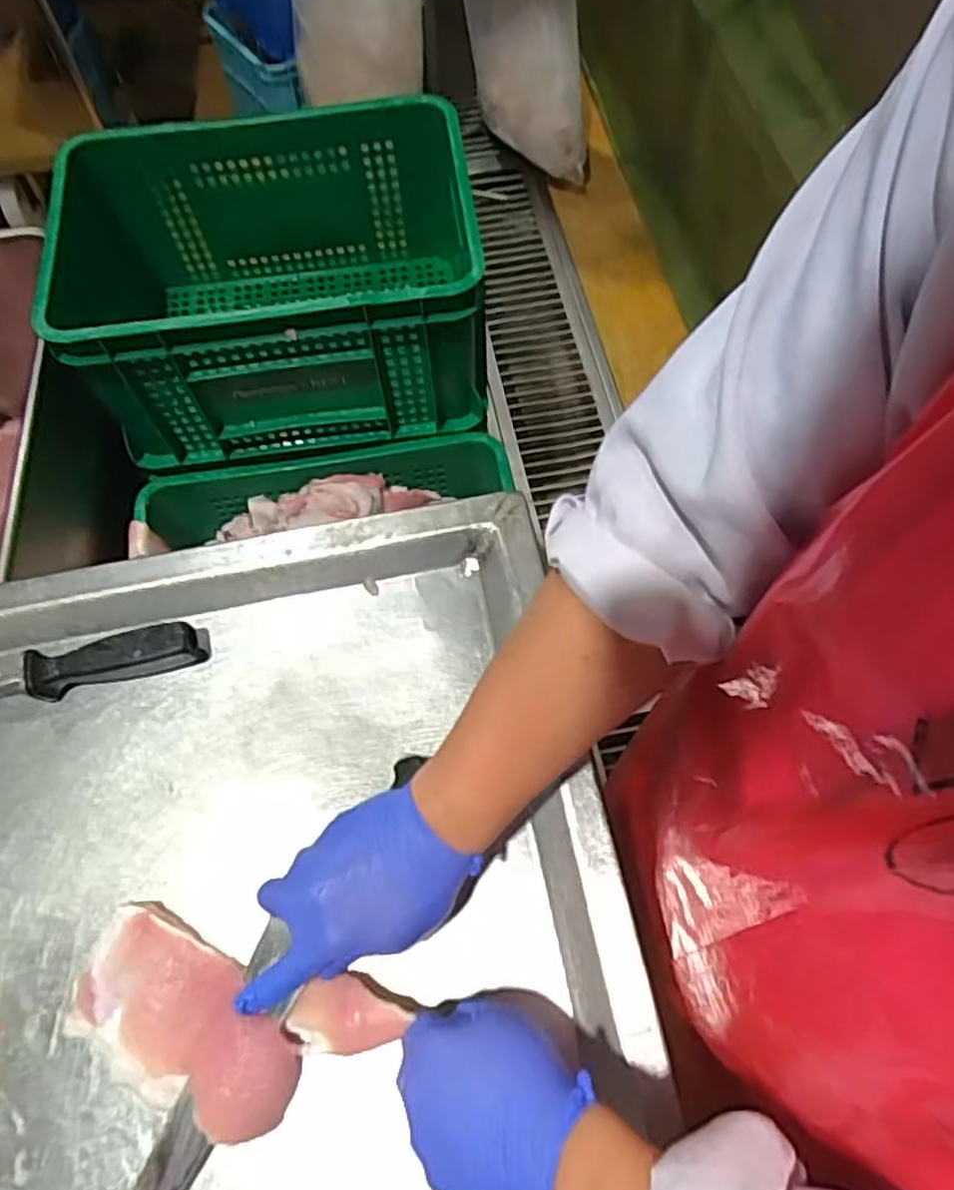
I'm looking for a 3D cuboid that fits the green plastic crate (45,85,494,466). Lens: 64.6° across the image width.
[{"bbox_3d":[-0.276,-0.405,1.013,0.552,0.270,0.358,-11,66,-4],"label":"green plastic crate"}]

